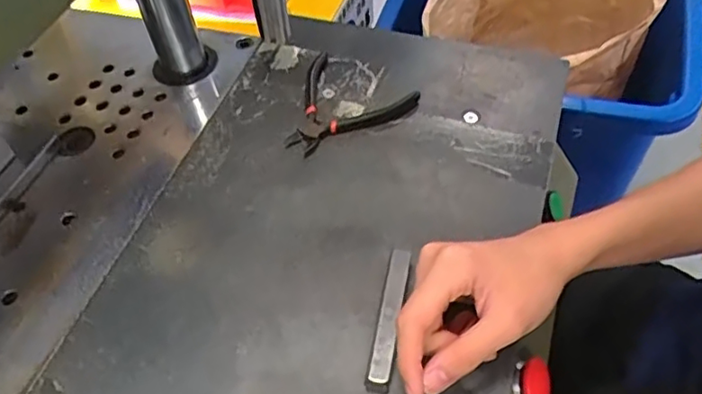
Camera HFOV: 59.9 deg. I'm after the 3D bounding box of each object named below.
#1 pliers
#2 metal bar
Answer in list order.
[{"bbox_3d":[-0.010,-0.078,0.545,0.112,0.013,0.112,24,57,22],"label":"pliers"},{"bbox_3d":[0.026,0.079,0.410,0.014,0.018,0.095,6,52,10],"label":"metal bar"}]

